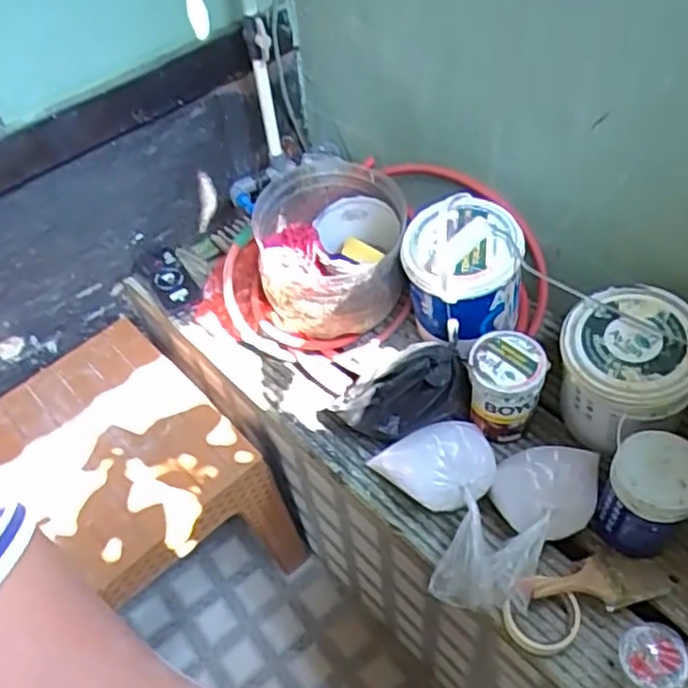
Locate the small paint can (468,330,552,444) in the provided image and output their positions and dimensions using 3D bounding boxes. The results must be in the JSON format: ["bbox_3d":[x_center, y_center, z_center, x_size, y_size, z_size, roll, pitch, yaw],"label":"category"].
[{"bbox_3d":[0.238,0.063,1.050,0.104,0.140,0.099,-2,52,3],"label":"small paint can"}]

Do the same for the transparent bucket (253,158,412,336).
[{"bbox_3d":[-0.019,-0.161,1.198,0.242,0.200,0.276,-3,52,3],"label":"transparent bucket"}]

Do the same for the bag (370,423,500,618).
[{"bbox_3d":[0.140,0.236,0.974,0.168,0.100,0.250,-8,52,-2],"label":"bag"}]

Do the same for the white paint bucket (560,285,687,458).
[{"bbox_3d":[0.396,0.047,0.996,0.175,0.204,0.164,-2,52,3],"label":"white paint bucket"}]

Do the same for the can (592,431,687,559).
[{"bbox_3d":[0.399,0.200,0.926,0.104,0.160,0.113,-2,52,3],"label":"can"}]

